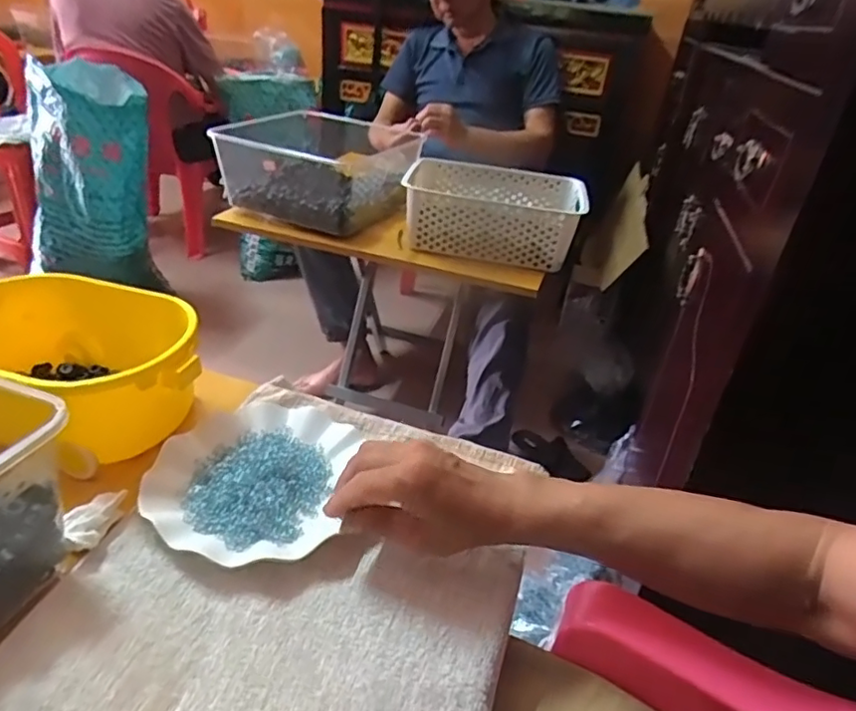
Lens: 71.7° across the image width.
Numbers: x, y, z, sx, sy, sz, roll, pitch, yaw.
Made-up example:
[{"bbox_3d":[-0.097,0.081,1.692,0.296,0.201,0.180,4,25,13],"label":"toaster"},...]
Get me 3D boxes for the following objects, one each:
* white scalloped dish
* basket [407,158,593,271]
[{"bbox_3d":[-0.150,0.103,0.511,0.153,0.030,0.175,6,34,4],"label":"white scalloped dish"},{"bbox_3d":[0.116,-0.261,1.072,0.302,0.110,0.230,9,32,5],"label":"basket"}]

